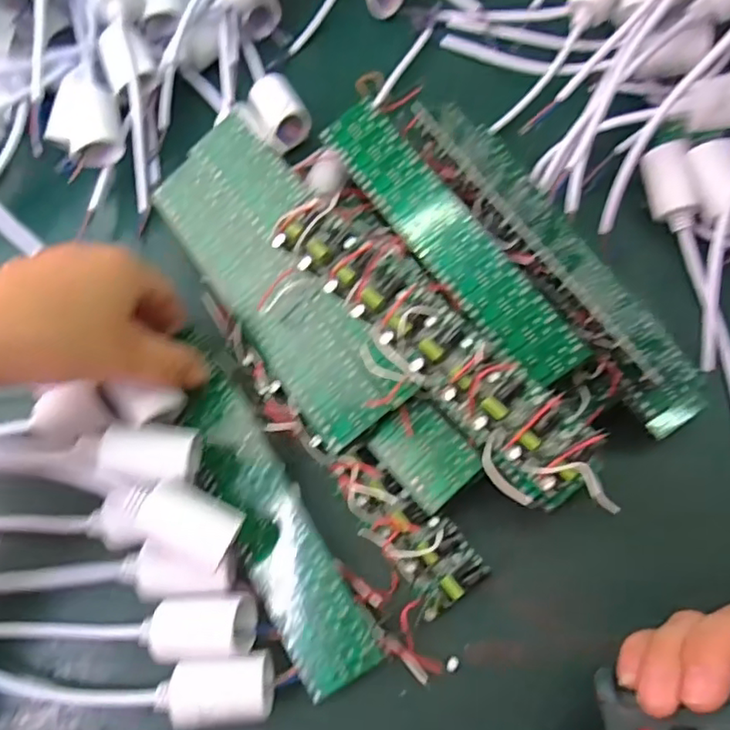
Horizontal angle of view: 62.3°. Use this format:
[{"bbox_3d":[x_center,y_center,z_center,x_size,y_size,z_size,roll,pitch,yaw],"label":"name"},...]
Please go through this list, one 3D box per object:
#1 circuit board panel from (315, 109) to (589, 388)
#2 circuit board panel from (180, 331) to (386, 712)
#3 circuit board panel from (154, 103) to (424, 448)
[{"bbox_3d":[0.046,-0.074,0.339,0.039,0.006,0.199,-40,73,3],"label":"circuit board panel"},{"bbox_3d":[-0.053,0.075,0.315,0.042,0.011,0.183,-26,73,-11],"label":"circuit board panel"},{"bbox_3d":[-0.049,-0.052,0.333,0.078,0.015,0.201,-39,72,11],"label":"circuit board panel"}]

